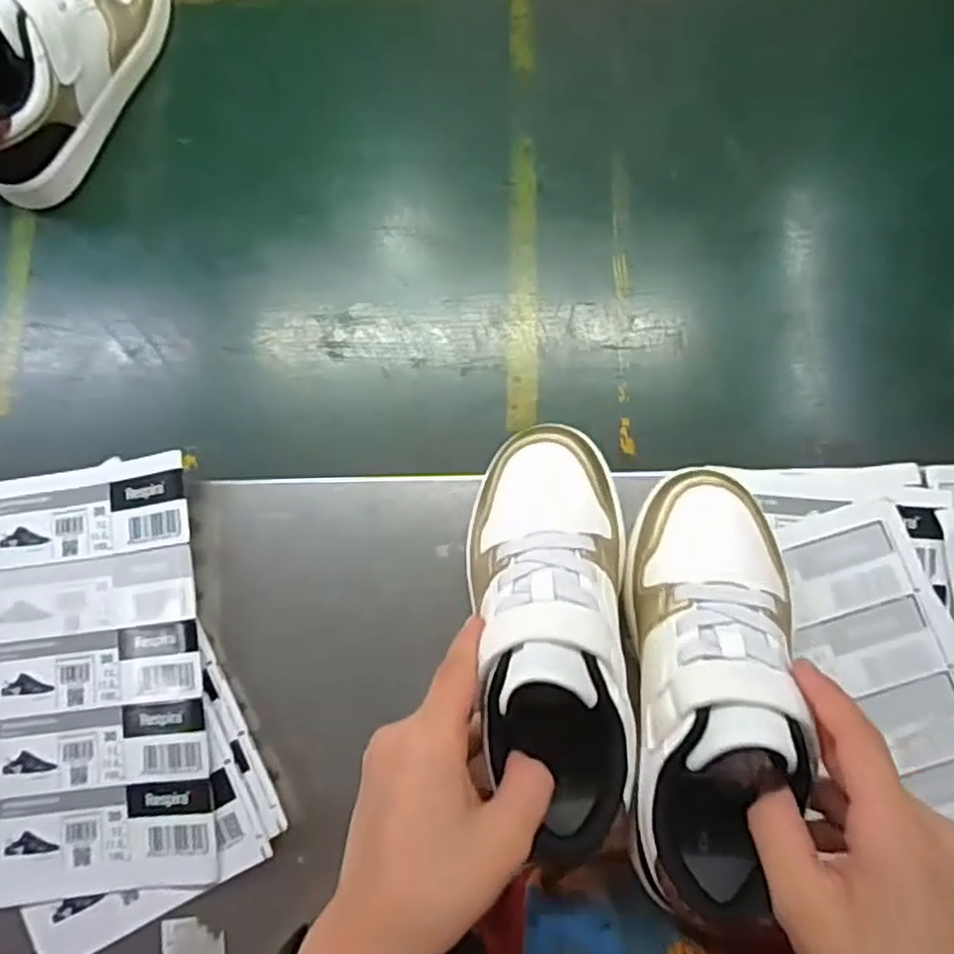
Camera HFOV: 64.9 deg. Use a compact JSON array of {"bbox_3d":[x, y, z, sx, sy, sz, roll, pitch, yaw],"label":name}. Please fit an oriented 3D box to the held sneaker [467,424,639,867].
[{"bbox_3d":[0.037,0.067,0.369,0.077,0.079,0.197,-4,68,1],"label":"held sneaker"}]

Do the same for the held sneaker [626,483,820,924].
[{"bbox_3d":[0.113,0.094,0.353,0.077,0.072,0.200,5,68,3],"label":"held sneaker"}]

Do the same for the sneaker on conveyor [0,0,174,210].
[{"bbox_3d":[-0.283,-0.296,0.505,0.074,0.090,0.211,23,82,6],"label":"sneaker on conveyor"}]

